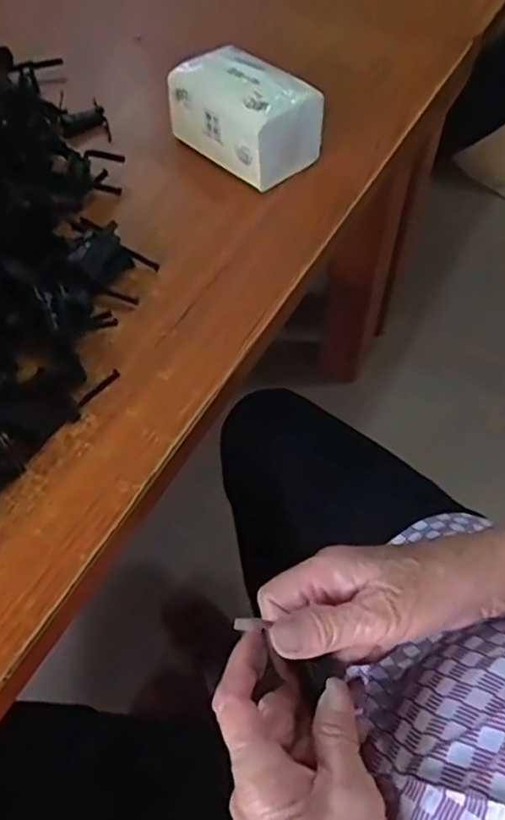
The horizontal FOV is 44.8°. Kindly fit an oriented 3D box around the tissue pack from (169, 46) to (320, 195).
[{"bbox_3d":[-0.007,-0.291,0.605,0.143,0.083,0.082,39,63,23],"label":"tissue pack"}]

